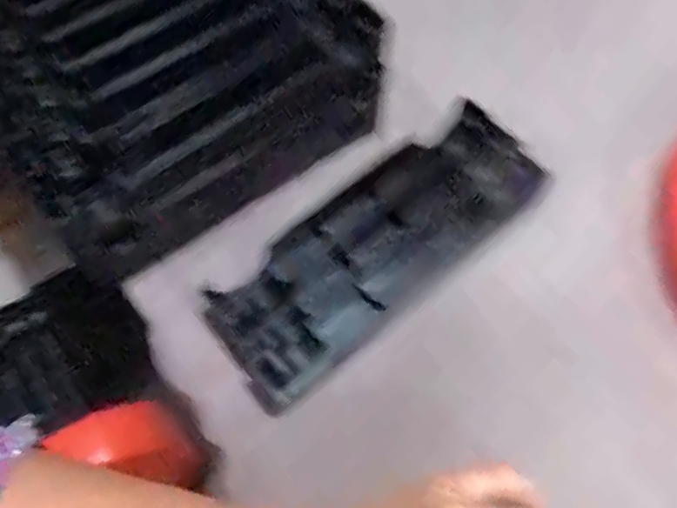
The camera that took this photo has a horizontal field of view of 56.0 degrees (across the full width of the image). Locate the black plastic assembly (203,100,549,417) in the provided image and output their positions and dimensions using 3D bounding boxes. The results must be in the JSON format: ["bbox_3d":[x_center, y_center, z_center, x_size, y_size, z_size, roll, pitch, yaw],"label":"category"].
[{"bbox_3d":[0.024,-0.004,0.355,0.199,0.015,0.072,-37,82,-13],"label":"black plastic assembly"}]

